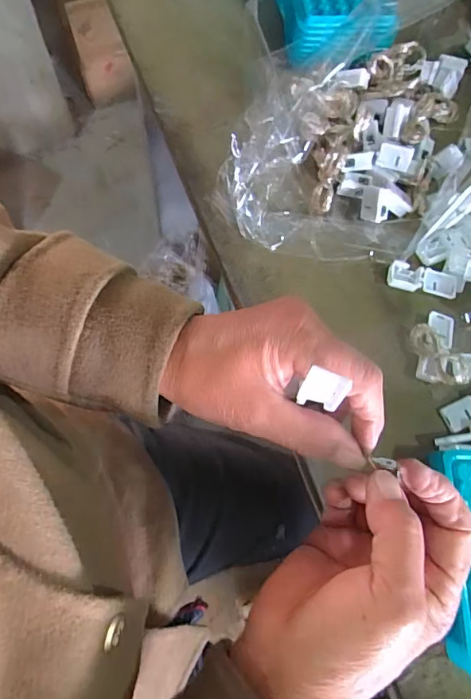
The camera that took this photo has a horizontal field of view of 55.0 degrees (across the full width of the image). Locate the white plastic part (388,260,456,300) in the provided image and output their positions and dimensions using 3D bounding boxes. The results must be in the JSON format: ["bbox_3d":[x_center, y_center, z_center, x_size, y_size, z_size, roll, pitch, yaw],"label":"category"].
[{"bbox_3d":[0.152,-0.057,0.364,0.056,0.006,0.021,12,72,0],"label":"white plastic part"}]

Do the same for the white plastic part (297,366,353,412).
[{"bbox_3d":[0.041,0.019,0.212,0.020,0.029,0.008,17,57,5],"label":"white plastic part"}]

